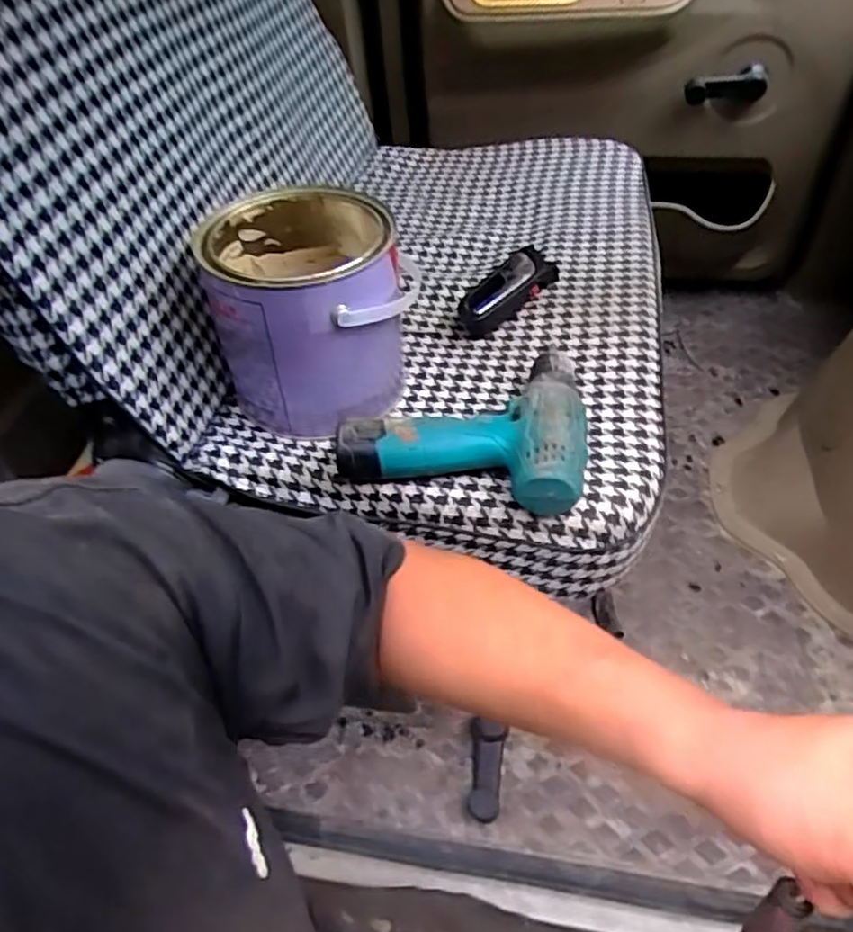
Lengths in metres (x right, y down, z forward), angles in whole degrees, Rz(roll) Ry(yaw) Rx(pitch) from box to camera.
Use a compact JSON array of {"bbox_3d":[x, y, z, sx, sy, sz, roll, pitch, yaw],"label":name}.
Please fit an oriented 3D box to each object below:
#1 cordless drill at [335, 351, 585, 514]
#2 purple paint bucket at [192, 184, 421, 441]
[{"bbox_3d":[0.047,-0.052,0.574,0.186,0.062,0.195,12,50,14],"label":"cordless drill"},{"bbox_3d":[-0.098,-0.134,0.598,0.159,0.157,0.162,-2,48,2],"label":"purple paint bucket"}]

